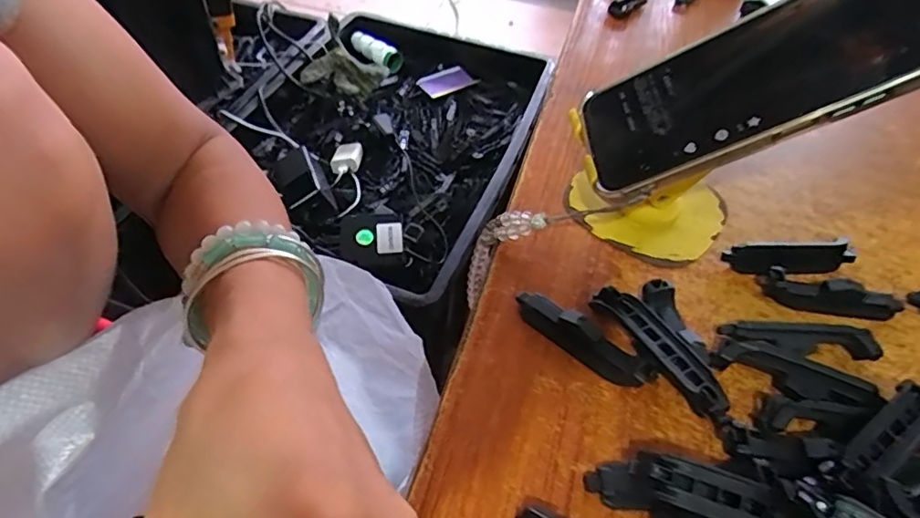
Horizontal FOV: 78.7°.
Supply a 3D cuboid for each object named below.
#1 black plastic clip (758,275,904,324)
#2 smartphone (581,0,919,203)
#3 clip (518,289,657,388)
[{"bbox_3d":[0.204,0.021,0.305,0.076,0.014,0.018,9,49,4],"label":"black plastic clip"},{"bbox_3d":[0.143,-0.089,0.276,0.167,0.012,0.080,-22,48,21],"label":"smartphone"},{"bbox_3d":[0.060,0.038,0.277,0.075,0.018,0.016,34,55,23],"label":"clip"}]

